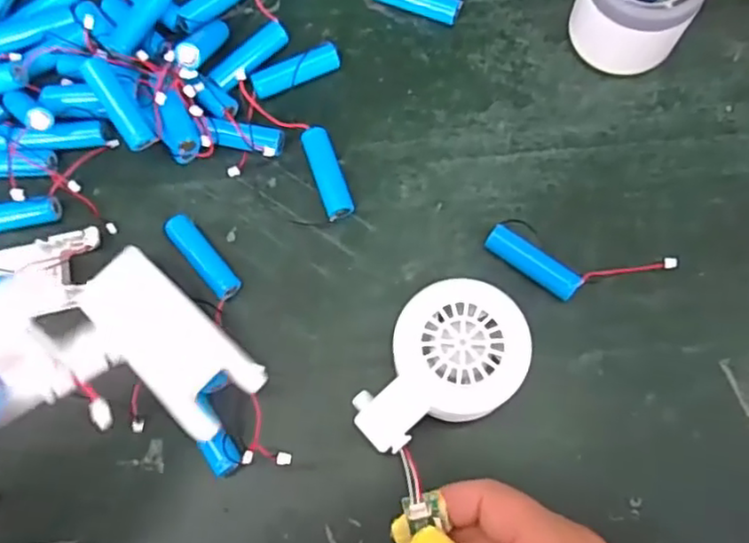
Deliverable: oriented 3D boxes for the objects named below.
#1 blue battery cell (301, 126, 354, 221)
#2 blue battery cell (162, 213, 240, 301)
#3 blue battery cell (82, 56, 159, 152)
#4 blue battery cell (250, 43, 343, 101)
[{"bbox_3d":[-0.026,-0.054,0.346,0.015,0.014,0.052,-20,75,-3],"label":"blue battery cell"},{"bbox_3d":[-0.091,-0.008,0.337,0.014,0.015,0.051,-40,77,-8],"label":"blue battery cell"},{"bbox_3d":[-0.135,-0.088,0.336,0.014,0.016,0.051,-32,95,-6],"label":"blue battery cell"},{"bbox_3d":[-0.043,-0.113,0.363,0.052,0.014,0.013,-24,75,-4],"label":"blue battery cell"}]

